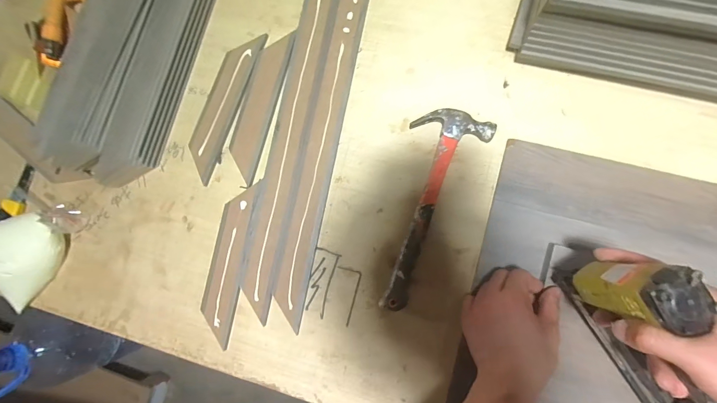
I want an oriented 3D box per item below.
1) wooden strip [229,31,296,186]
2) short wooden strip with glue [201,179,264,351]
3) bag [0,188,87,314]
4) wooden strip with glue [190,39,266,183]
[{"bbox_3d":[-0.137,-0.136,0.478,0.046,0.004,0.214,16,85,8],"label":"wooden strip"},{"bbox_3d":[-0.174,0.078,0.460,0.046,0.009,0.211,10,84,8],"label":"short wooden strip with glue"},{"bbox_3d":[-0.479,0.064,0.475,0.121,0.058,0.156,25,86,9],"label":"bag"},{"bbox_3d":[-0.194,-0.138,0.485,0.054,0.007,0.216,20,86,8],"label":"wooden strip with glue"}]

